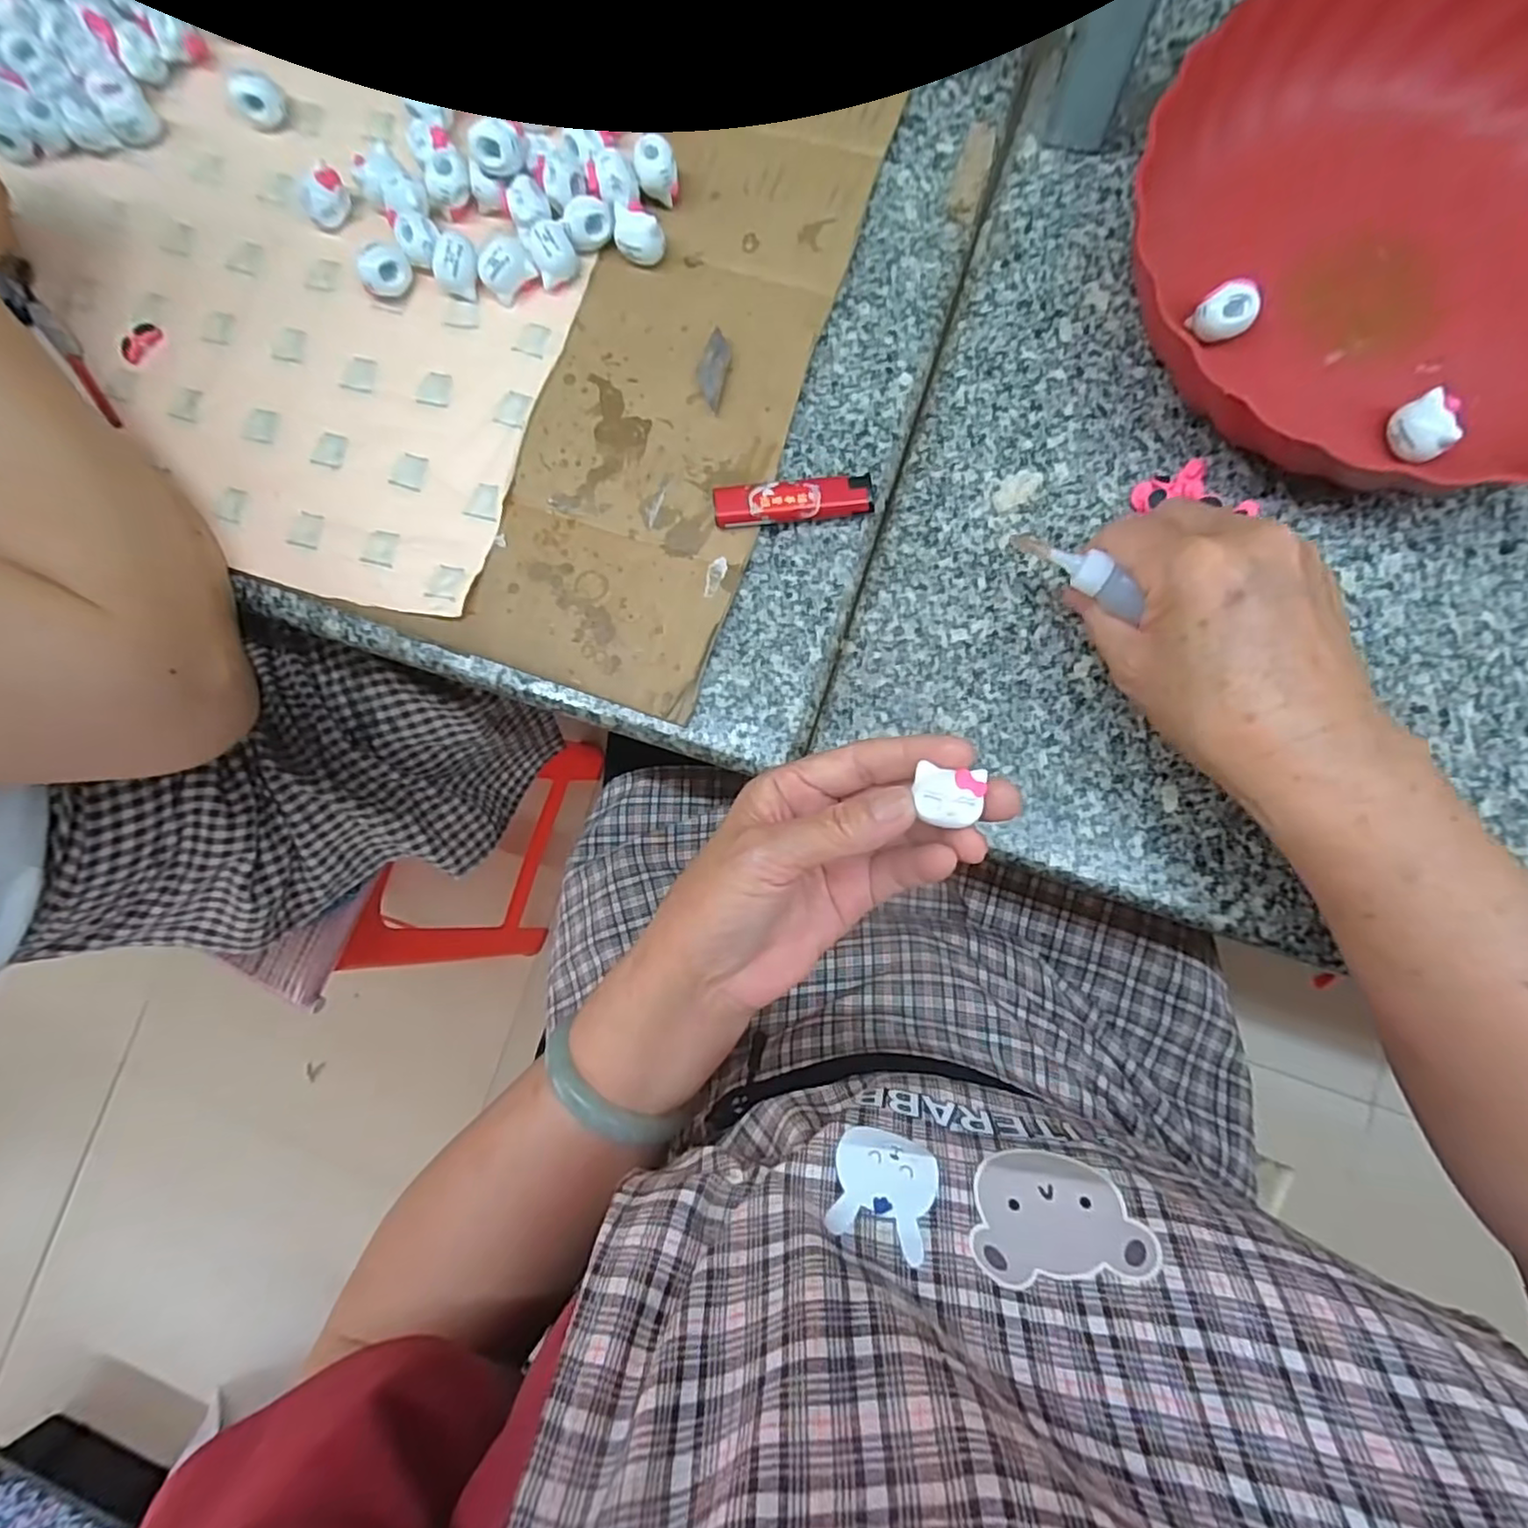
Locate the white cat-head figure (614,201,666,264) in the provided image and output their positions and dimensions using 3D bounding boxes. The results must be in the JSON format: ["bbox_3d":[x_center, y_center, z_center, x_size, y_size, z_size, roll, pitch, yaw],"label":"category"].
[{"bbox_3d":[-0.062,-0.262,0.327,0.025,0.020,0.015,28,86,7],"label":"white cat-head figure"}]

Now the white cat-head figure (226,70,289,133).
[{"bbox_3d":[-0.273,-0.359,0.355,0.025,0.021,0.018,-33,82,0],"label":"white cat-head figure"}]

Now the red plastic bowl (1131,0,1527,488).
[{"bbox_3d":[0.293,-0.234,0.290,0.234,0.048,0.234,0,83,4],"label":"red plastic bowl"}]

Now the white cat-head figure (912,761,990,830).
[{"bbox_3d":[0.066,0.011,0.232,0.022,0.005,0.021,12,84,5],"label":"white cat-head figure"}]

